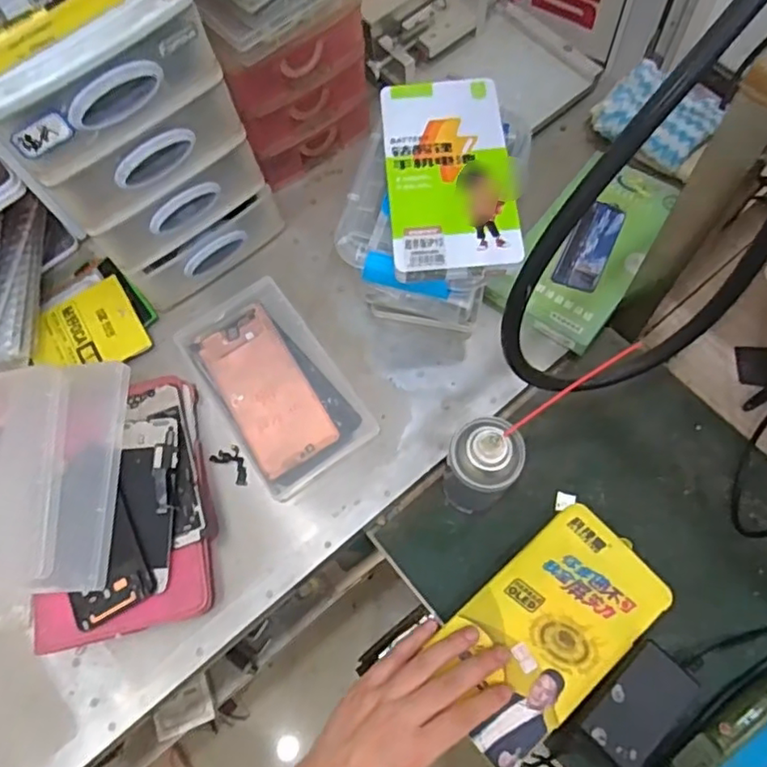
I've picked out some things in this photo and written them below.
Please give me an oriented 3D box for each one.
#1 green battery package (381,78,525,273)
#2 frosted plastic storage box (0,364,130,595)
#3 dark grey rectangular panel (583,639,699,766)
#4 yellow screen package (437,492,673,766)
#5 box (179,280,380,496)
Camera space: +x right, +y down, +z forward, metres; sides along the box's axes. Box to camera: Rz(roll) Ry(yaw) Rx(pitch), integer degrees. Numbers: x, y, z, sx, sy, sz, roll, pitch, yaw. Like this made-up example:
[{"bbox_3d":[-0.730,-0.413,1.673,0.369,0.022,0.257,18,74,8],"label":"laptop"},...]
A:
[{"bbox_3d":[0.050,-0.165,0.470,0.092,0.010,0.177,-5,68,3],"label":"green battery package"},{"bbox_3d":[-0.300,0.080,0.516,0.162,0.054,0.185,-4,71,1],"label":"frosted plastic storage box"},{"bbox_3d":[0.191,0.240,0.453,0.057,0.018,0.086,39,77,18],"label":"dark grey rectangular panel"},{"bbox_3d":[0.128,0.192,0.483,0.112,0.018,0.188,42,77,15],"label":"yellow screen package"},{"bbox_3d":[-0.100,-0.002,0.553,0.110,0.018,0.191,-36,70,-9],"label":"box"}]

